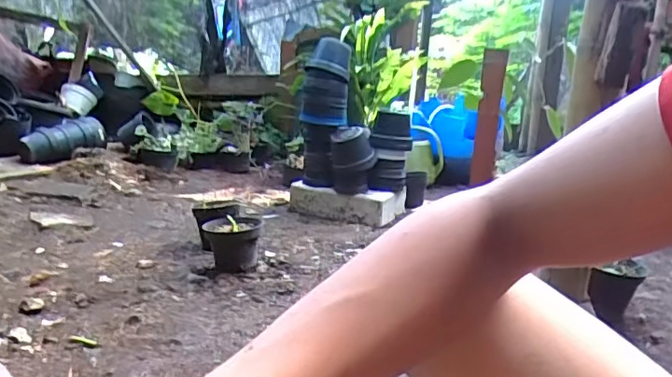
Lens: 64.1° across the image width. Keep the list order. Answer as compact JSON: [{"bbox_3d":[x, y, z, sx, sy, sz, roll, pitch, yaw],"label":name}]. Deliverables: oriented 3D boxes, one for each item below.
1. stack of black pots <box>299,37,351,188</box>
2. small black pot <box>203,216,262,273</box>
[{"bbox_3d":[-0.040,-0.259,1.854,0.161,0.467,0.138,7,17,8],"label":"stack of black pots"},{"bbox_3d":[-0.251,0.130,1.287,0.126,0.104,0.118,2,17,-7],"label":"small black pot"}]

